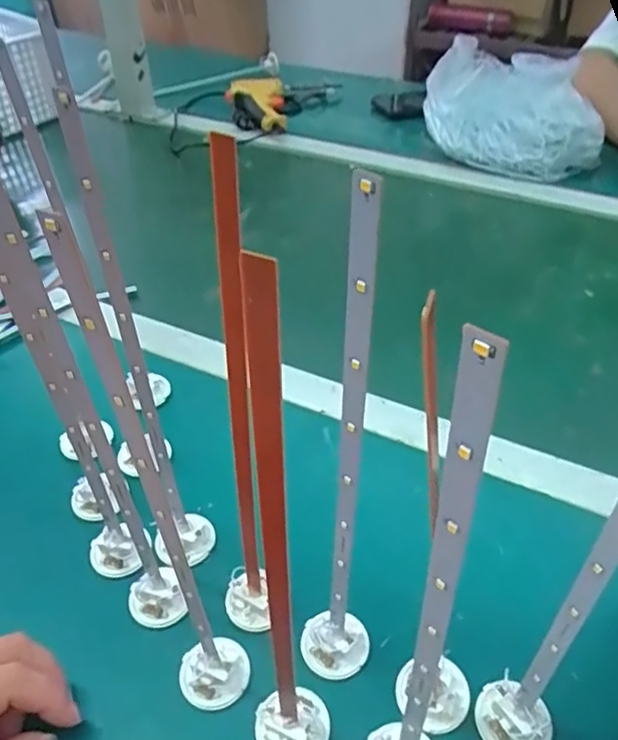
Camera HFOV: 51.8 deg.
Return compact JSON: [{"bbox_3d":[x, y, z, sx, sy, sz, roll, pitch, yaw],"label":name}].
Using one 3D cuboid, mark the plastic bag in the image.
[{"bbox_3d":[0.260,-0.339,0.827,0.213,0.143,0.180,2,42,4],"label":"plastic bag"}]

